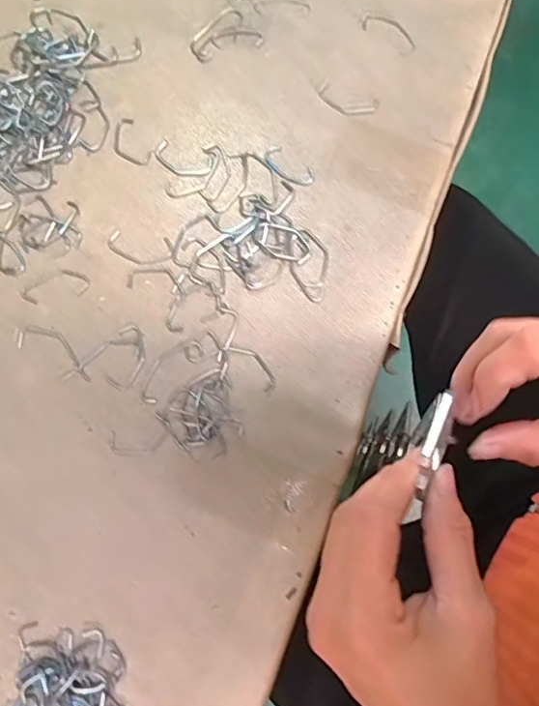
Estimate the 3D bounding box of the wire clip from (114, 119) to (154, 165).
[{"bbox_3d":[-0.095,-0.141,0.364,0.020,0.004,0.037,-31,81,-5],"label":"wire clip"}]

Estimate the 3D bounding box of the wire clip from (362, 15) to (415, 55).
[{"bbox_3d":[0.084,-0.223,0.376,0.042,0.004,0.019,37,82,7],"label":"wire clip"}]

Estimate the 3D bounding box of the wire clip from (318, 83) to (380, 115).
[{"bbox_3d":[0.053,-0.169,0.366,0.040,0.004,0.017,19,80,4],"label":"wire clip"}]

